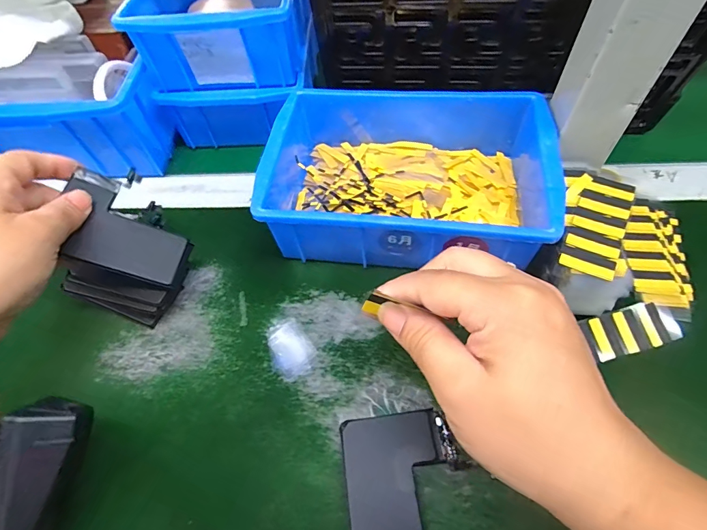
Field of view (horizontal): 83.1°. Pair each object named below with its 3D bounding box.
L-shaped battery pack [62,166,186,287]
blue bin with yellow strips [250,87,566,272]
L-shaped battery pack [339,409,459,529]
[{"bbox_3d":[-0.151,-0.025,0.265,0.077,0.006,0.058,21,66,-19],"label":"L-shaped battery pack"},{"bbox_3d":[0.040,-0.064,0.305,0.197,0.065,0.135,6,57,9],"label":"blue bin with yellow strips"},{"bbox_3d":[0.027,0.123,0.216,0.061,0.012,0.079,-8,56,0],"label":"L-shaped battery pack"}]

